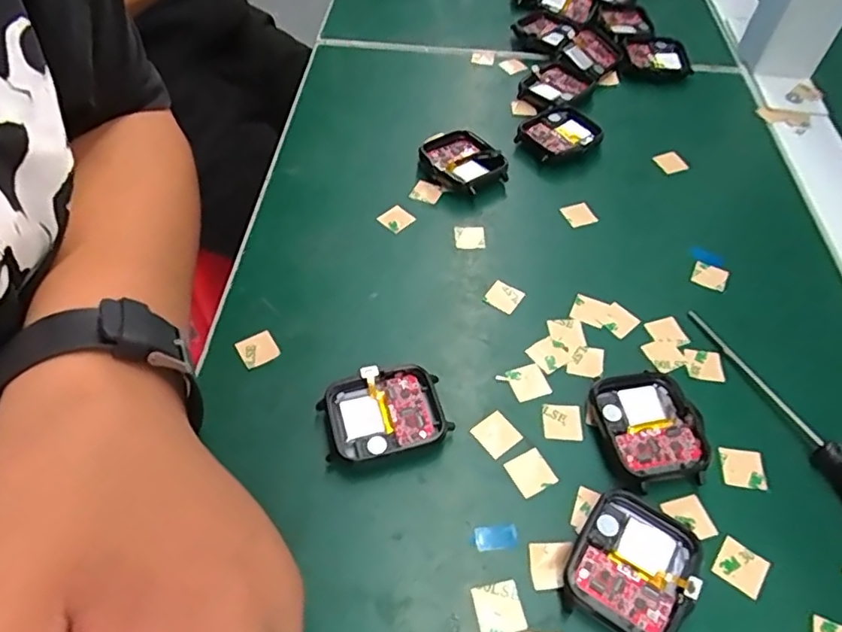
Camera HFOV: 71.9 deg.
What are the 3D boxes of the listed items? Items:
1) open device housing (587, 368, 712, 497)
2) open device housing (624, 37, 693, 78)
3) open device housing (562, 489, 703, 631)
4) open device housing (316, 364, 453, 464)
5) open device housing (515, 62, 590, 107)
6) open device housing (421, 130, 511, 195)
[{"bbox_3d":[0.089,0.044,0.226,0.036,0.012,0.045,-9,53,-9],"label":"open device housing"},{"bbox_3d":[0.161,-0.175,0.395,0.045,0.017,0.029,28,57,19],"label":"open device housing"},{"bbox_3d":[0.071,0.085,0.195,0.038,0.011,0.043,35,59,22],"label":"open device housing"},{"bbox_3d":[-0.015,0.038,0.229,0.046,0.013,0.034,-8,53,-8],"label":"open device housing"},{"bbox_3d":[0.084,-0.148,0.372,0.036,0.011,0.046,33,58,21],"label":"open device housing"},{"bbox_3d":[0.022,-0.084,0.325,0.038,0.012,0.047,-37,62,-26],"label":"open device housing"}]

